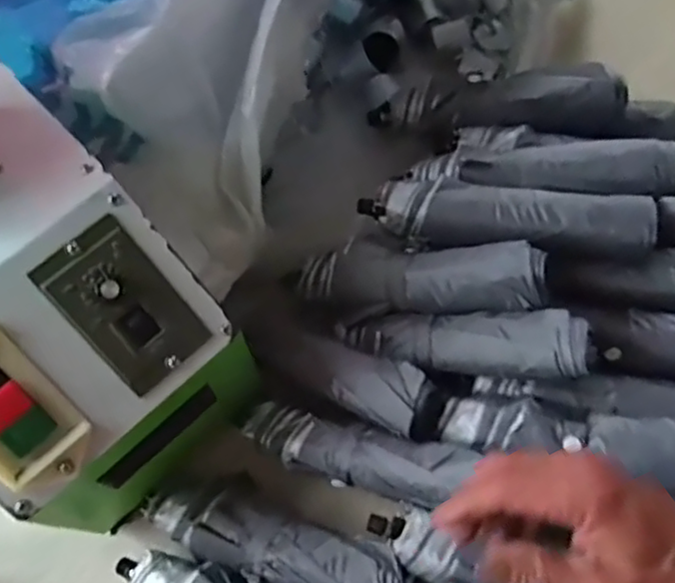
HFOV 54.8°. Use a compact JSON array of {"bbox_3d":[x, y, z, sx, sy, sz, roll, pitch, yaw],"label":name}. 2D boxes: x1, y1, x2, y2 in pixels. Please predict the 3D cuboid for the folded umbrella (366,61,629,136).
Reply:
[{"bbox_3d":[0.139,-0.173,0.588,0.220,0.045,0.051,1,67,16],"label":"folded umbrella"}]

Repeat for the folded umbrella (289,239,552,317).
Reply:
[{"bbox_3d":[0.063,-0.014,0.516,0.209,0.037,0.061,0,64,30],"label":"folded umbrella"}]

